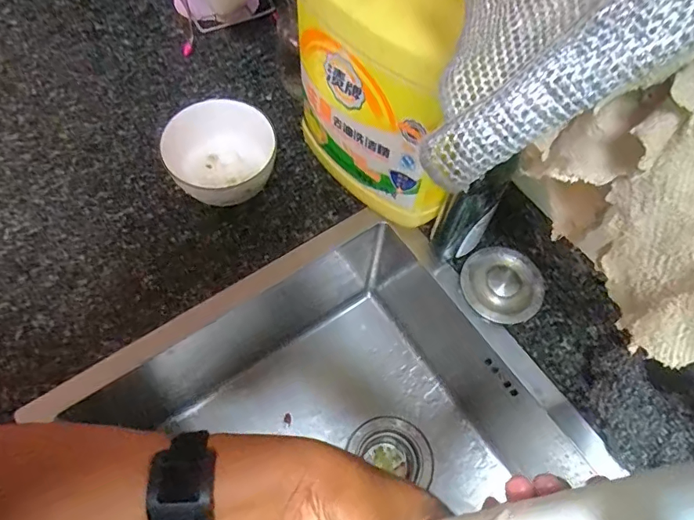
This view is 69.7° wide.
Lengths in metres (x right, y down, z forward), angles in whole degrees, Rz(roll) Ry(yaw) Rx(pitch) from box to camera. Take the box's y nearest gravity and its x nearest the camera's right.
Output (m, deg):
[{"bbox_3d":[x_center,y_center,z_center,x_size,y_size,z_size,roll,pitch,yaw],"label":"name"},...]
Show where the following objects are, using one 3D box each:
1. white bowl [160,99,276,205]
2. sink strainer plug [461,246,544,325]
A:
[{"bbox_3d":[-0.139,-0.109,0.543,0.116,0.068,0.102,-5,64,-5],"label":"white bowl"},{"bbox_3d":[0.159,0.024,0.514,0.078,0.019,0.081,1,63,-2],"label":"sink strainer plug"}]

